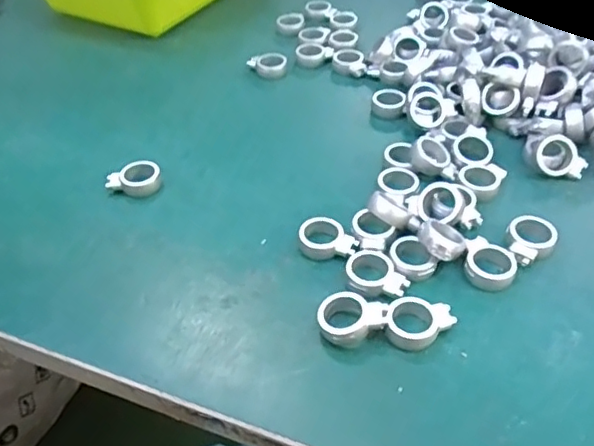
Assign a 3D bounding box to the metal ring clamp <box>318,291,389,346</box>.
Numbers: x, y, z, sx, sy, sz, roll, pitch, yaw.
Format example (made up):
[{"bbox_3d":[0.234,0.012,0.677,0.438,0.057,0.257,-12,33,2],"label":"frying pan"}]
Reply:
[{"bbox_3d":[0.027,0.050,0.281,0.032,0.018,0.026,7,45,12],"label":"metal ring clamp"}]

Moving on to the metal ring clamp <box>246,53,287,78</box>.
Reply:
[{"bbox_3d":[-0.025,-0.131,0.476,0.032,0.013,0.021,-3,44,1],"label":"metal ring clamp"}]

